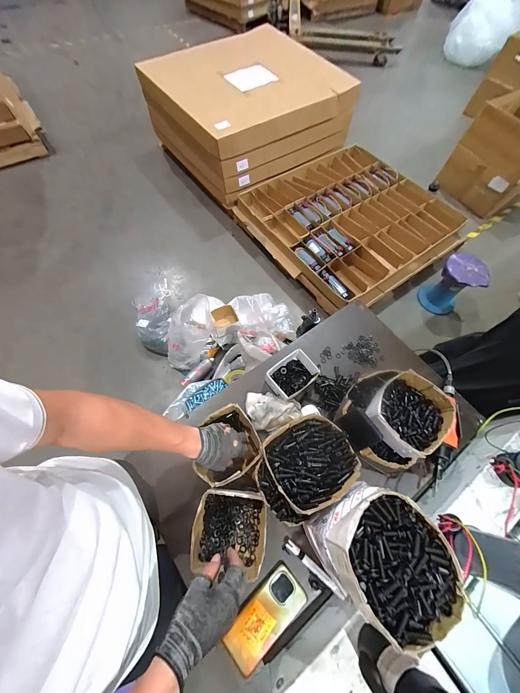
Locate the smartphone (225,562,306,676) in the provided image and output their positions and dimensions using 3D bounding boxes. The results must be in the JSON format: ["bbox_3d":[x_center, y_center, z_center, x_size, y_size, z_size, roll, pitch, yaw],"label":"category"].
[{"bbox_3d":[0.011,0.522,0.502,0.167,0.017,0.085,-39,72,-18],"label":"smartphone"}]

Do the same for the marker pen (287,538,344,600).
[{"bbox_3d":[0.112,0.456,0.534,0.137,0.011,0.017,37,69,14],"label":"marker pen"}]

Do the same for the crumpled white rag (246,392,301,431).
[{"bbox_3d":[0.035,0.162,0.658,0.134,0.046,0.093,-4,65,-4],"label":"crumpled white rag"}]

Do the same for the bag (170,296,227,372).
[{"bbox_3d":[-0.324,-0.064,1.293,0.216,0.282,0.331,28,67,11],"label":"bag"}]

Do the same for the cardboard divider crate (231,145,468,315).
[{"bbox_3d":[0.582,-0.824,1.716,1.169,0.203,1.090,-29,69,-15],"label":"cardboard divider crate"}]

